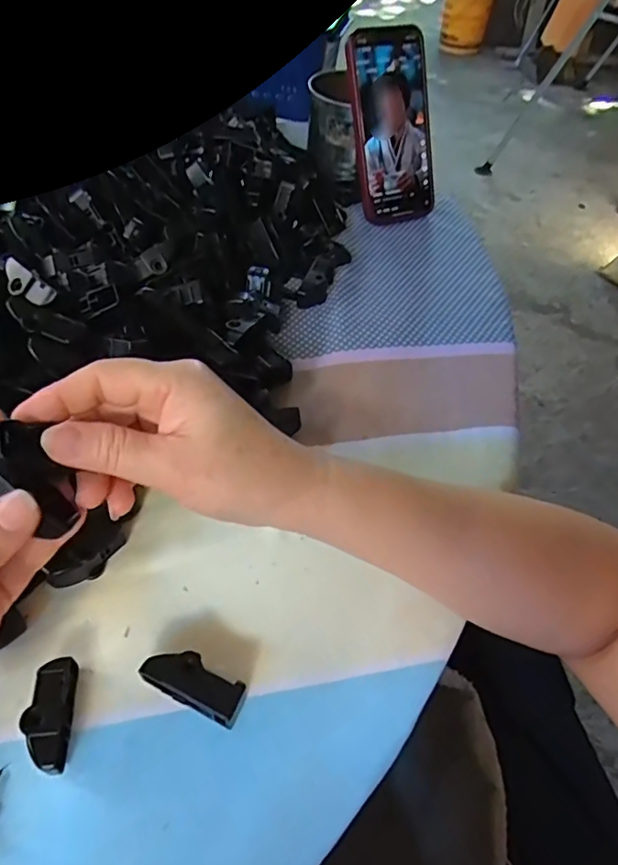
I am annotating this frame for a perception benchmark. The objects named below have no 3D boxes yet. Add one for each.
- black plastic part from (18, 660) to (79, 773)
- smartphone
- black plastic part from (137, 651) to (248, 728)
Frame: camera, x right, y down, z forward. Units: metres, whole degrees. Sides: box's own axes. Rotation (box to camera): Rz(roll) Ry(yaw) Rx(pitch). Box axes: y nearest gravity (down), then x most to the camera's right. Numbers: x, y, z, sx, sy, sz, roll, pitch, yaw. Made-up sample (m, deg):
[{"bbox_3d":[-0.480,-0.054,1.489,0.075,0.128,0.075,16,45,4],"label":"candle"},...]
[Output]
[{"bbox_3d":[-0.116,0.129,0.250,0.020,0.019,0.046,-4,53,-8],"label":"black plastic part"},{"bbox_3d":[0.079,-0.285,0.516,0.078,0.160,0.011,-17,23,-17],"label":"smartphone"},{"bbox_3d":[-0.054,0.120,0.261,0.048,0.023,0.020,25,54,14],"label":"black plastic part"}]

